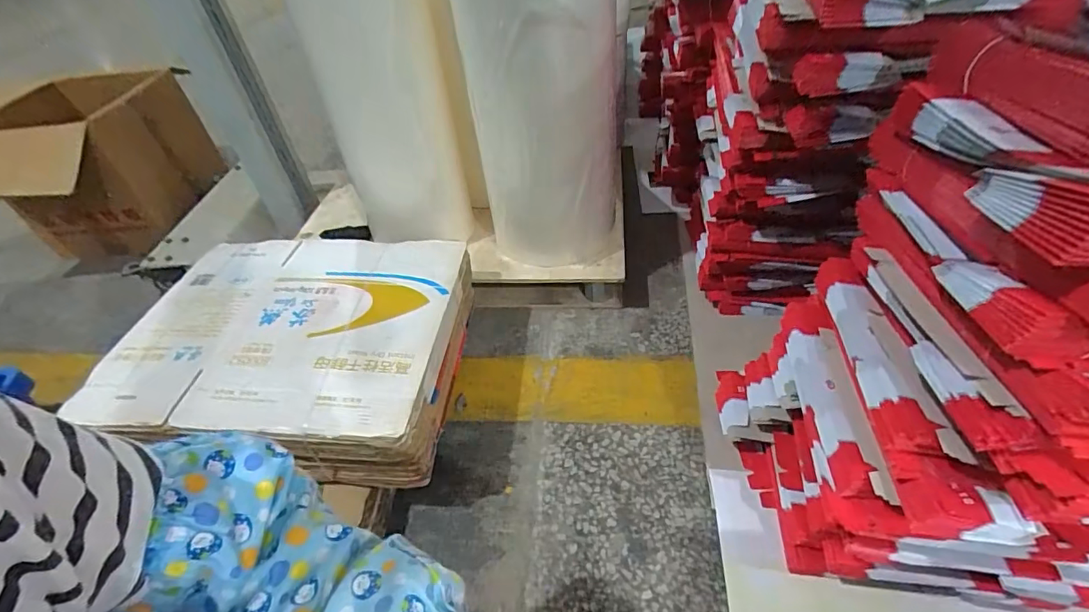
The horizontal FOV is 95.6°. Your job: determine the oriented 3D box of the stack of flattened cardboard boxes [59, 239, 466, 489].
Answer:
[{"bbox_3d":[-0.415,0.059,0.868,0.513,0.142,0.429,1,45,9],"label":"stack of flattened cardboard boxes"}]

